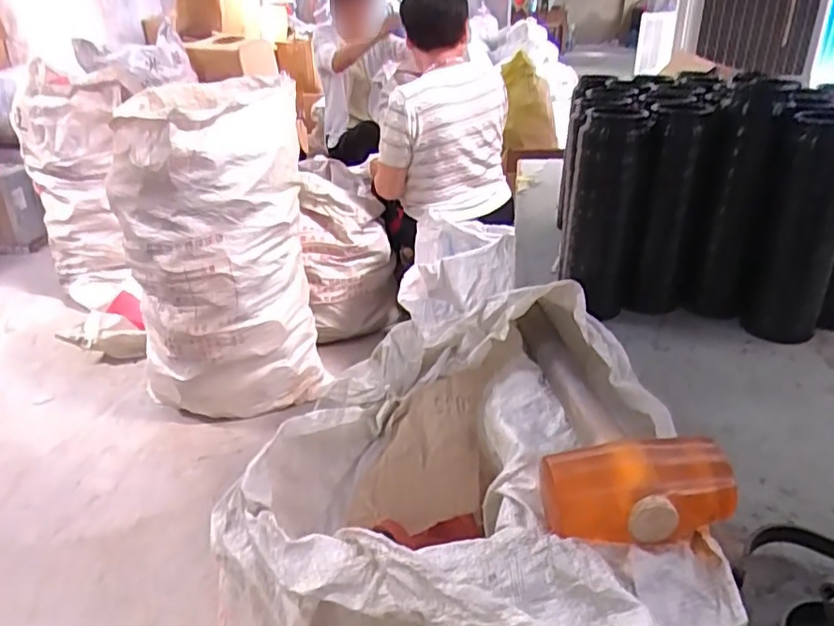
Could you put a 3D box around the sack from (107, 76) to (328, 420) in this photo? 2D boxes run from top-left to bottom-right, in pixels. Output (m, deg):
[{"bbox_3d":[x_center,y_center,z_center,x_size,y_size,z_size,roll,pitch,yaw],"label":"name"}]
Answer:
[{"bbox_3d":[-0.527,-0.160,1.668,0.479,0.801,0.468,-11,29,-15],"label":"sack"}]

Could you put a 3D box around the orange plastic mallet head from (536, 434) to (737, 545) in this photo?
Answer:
[{"bbox_3d":[0.134,0.114,0.377,0.115,0.055,0.054,0,28,4],"label":"orange plastic mallet head"}]

